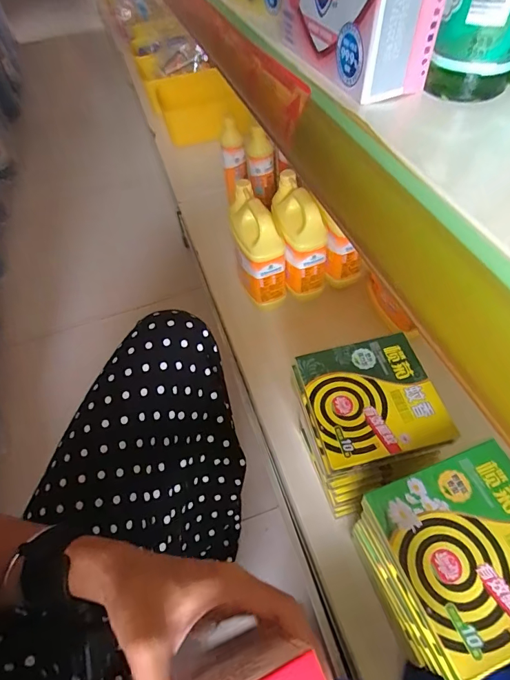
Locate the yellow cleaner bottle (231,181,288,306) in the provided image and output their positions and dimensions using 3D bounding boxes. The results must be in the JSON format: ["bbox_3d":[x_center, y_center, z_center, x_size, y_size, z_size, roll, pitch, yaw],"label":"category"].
[{"bbox_3d":[-0.003,-0.167,0.738,0.065,0.187,0.132,-26,56,-13],"label":"yellow cleaner bottle"}]

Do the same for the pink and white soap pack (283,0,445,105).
[{"bbox_3d":[0.049,-0.173,0.201,0.039,0.060,0.097,-17,55,-7],"label":"pink and white soap pack"}]

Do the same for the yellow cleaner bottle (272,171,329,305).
[{"bbox_3d":[0.081,-0.190,0.753,0.065,0.204,0.124,-17,55,-7],"label":"yellow cleaner bottle"}]

